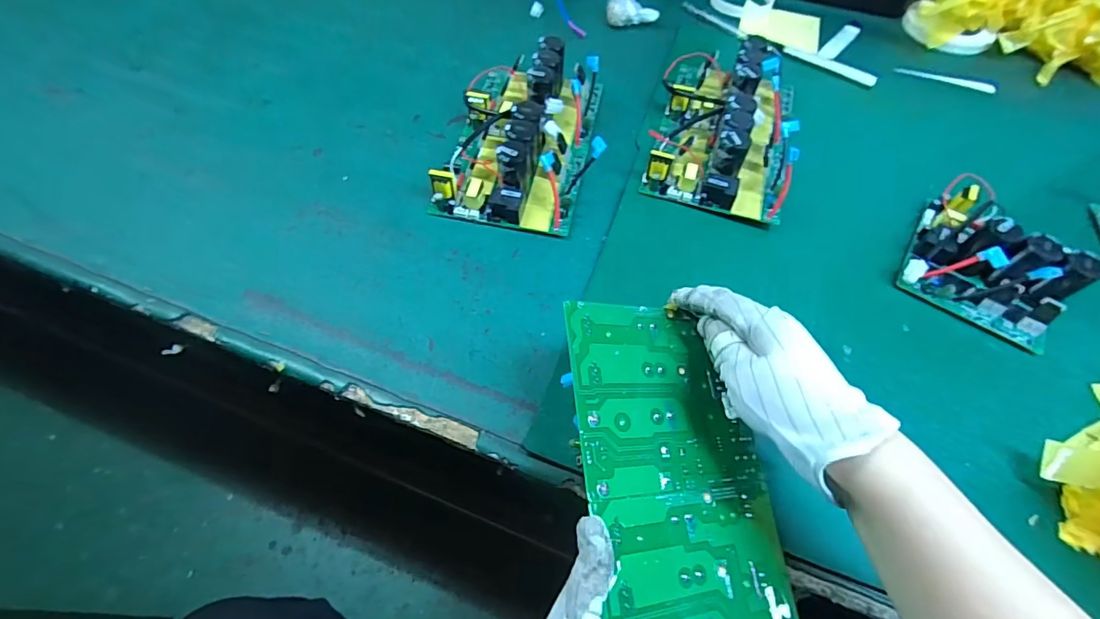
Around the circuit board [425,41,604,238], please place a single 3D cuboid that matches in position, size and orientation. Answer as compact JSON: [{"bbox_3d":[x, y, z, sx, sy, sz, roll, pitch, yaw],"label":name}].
[{"bbox_3d":[-0.027,-0.193,0.504,0.142,0.056,0.238,9,59,3],"label":"circuit board"}]

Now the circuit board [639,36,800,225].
[{"bbox_3d":[0.191,-0.211,0.523,0.151,0.059,0.247,19,60,9],"label":"circuit board"}]

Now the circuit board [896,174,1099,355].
[{"bbox_3d":[0.407,-0.054,0.437,0.122,0.056,0.144,32,63,16],"label":"circuit board"}]

